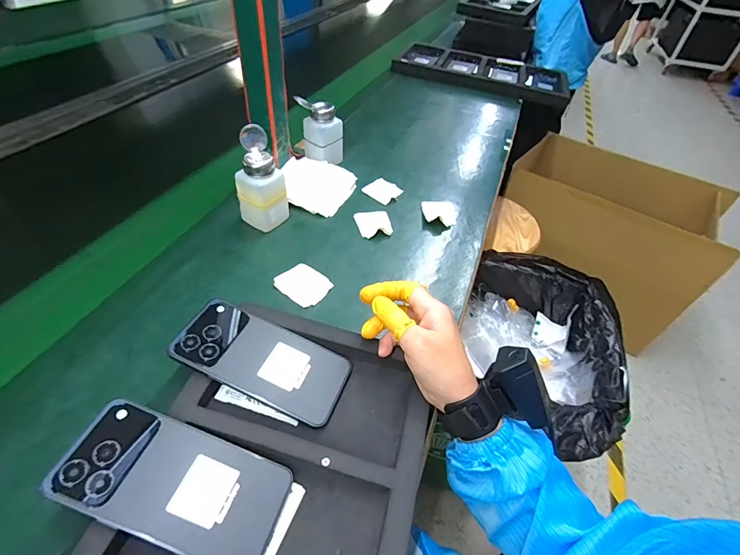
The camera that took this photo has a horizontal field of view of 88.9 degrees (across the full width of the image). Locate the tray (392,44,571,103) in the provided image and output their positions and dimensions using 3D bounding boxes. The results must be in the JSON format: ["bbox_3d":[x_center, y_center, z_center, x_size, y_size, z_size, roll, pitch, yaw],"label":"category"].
[{"bbox_3d":[0.311,-0.572,1.054,0.466,0.048,0.220,13,46,7],"label":"tray"}]

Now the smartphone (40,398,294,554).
[{"bbox_3d":[-0.147,0.155,0.287,0.164,0.009,0.072,24,48,-1],"label":"smartphone"}]

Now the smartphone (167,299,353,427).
[{"bbox_3d":[-0.103,0.079,0.366,0.162,0.006,0.072,25,49,3],"label":"smartphone"}]

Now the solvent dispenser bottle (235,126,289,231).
[{"bbox_3d":[-0.151,-0.132,0.514,0.053,0.128,0.052,28,50,20],"label":"solvent dispenser bottle"}]

